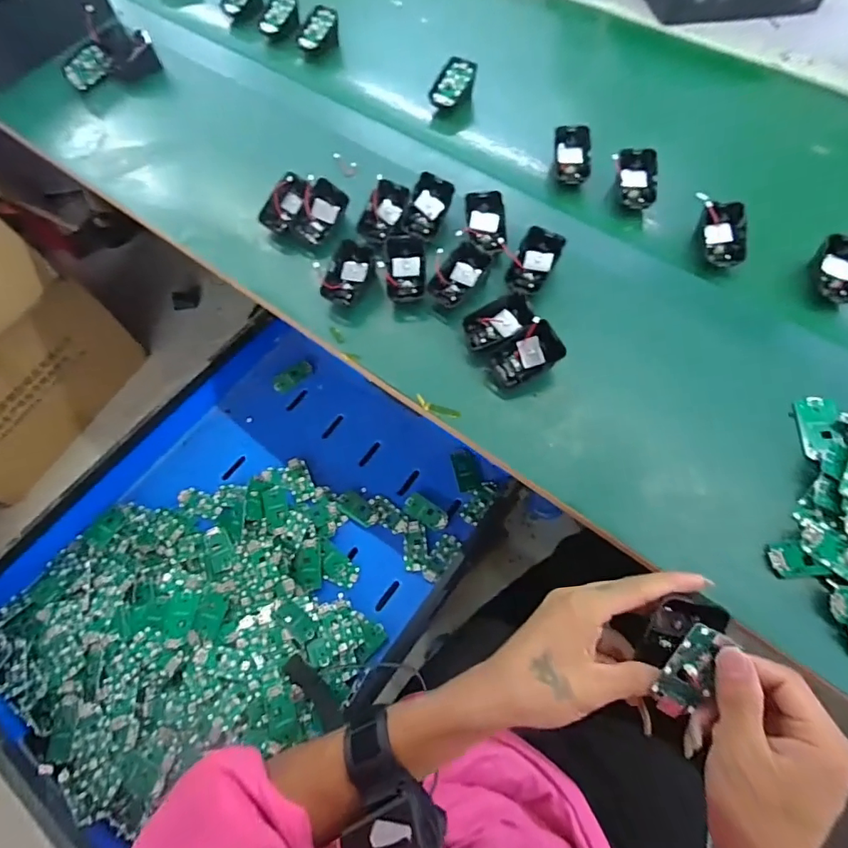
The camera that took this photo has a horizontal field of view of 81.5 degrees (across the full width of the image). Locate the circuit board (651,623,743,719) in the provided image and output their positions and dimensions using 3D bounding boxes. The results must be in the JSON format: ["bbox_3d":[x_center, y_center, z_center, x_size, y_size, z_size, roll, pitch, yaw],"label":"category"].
[{"bbox_3d":[0.169,0.157,0.310,0.026,0.012,0.063,19,104,11],"label":"circuit board"}]

